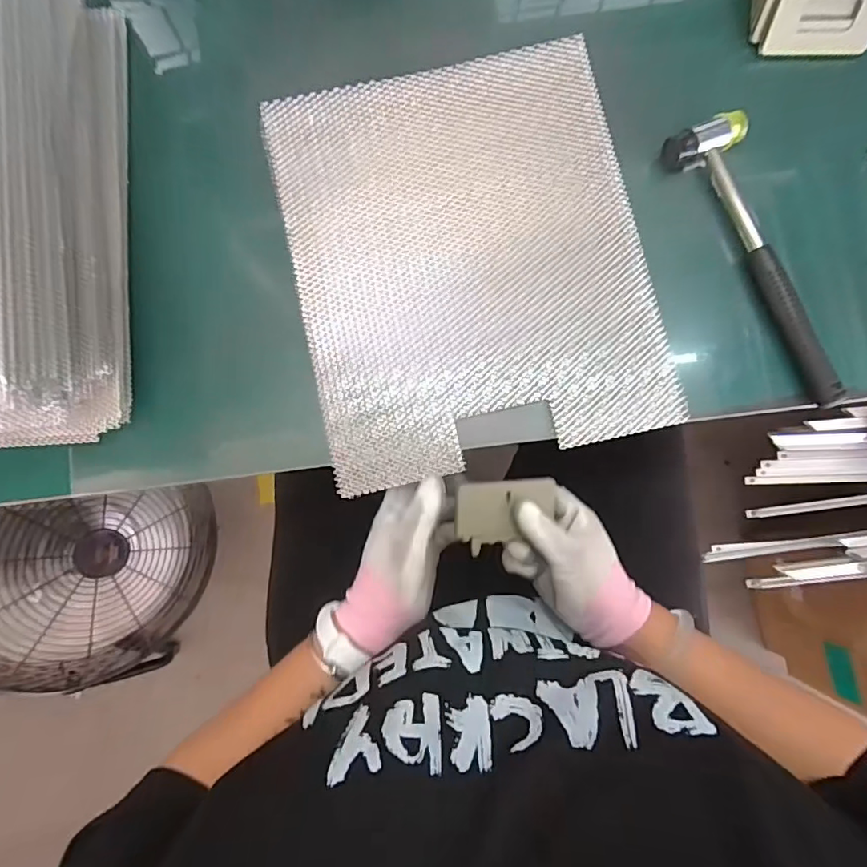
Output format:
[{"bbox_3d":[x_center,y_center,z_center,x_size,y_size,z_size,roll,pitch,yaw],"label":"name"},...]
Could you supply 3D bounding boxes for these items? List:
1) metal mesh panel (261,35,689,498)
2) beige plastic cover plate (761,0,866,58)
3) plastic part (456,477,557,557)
[{"bbox_3d":[0.028,-0.139,0.413,0.269,0.013,0.323,-12,84,0],"label":"metal mesh panel"},{"bbox_3d":[0.315,-0.329,0.413,0.084,0.044,0.007,0,50,1],"label":"beige plastic cover plate"},{"bbox_3d":[0.059,0.065,0.410,0.083,0.006,0.055,-1,93,-16],"label":"plastic part"}]

